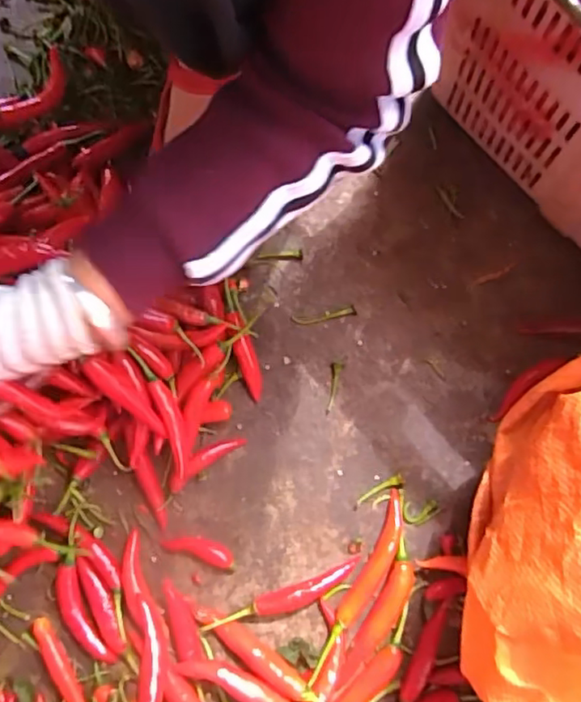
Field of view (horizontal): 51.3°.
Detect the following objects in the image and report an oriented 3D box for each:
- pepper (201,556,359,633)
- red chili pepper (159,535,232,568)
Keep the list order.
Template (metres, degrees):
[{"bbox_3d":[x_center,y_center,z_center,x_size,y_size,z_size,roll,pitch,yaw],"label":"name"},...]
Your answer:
[{"bbox_3d":[-0.006,0.213,0.514,0.140,0.016,0.021,-22,79,-4],"label":"pepper"},{"bbox_3d":[-0.080,0.171,0.526,0.064,0.010,0.018,19,80,4],"label":"red chili pepper"}]

